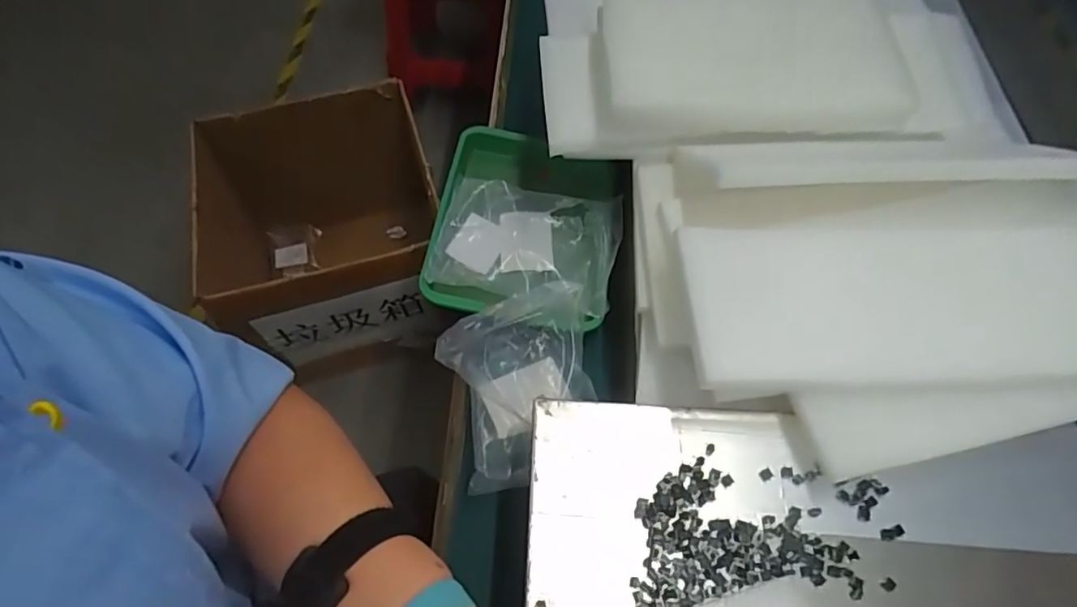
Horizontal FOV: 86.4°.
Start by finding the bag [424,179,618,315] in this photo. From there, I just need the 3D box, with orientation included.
[{"bbox_3d":[-0.010,-0.061,0.553,0.170,0.034,0.137,10,61,4],"label":"bag"}]

